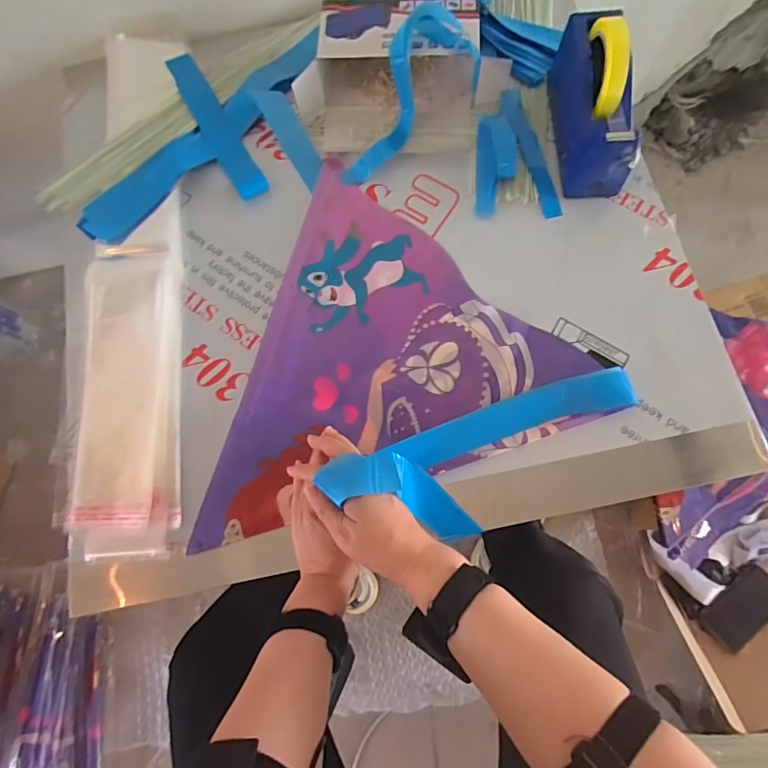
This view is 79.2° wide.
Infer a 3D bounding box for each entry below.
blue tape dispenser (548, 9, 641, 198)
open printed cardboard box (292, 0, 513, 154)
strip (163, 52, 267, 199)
[{"bbox_3d":[0.263,-0.353,0.574,0.070,0.127,0.199,-1,74,3],"label":"blue tape dispenser"},{"bbox_3d":[0.024,-0.413,0.632,0.278,0.088,0.171,1,74,3],"label":"open printed cardboard box"},{"bbox_3d":[-0.244,-0.374,0.663,0.042,0.019,0.273,-30,76,-7],"label":"strip"}]

